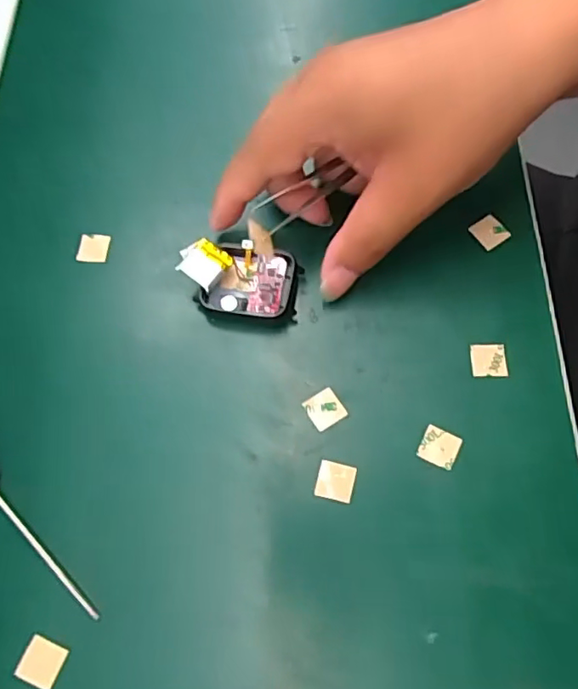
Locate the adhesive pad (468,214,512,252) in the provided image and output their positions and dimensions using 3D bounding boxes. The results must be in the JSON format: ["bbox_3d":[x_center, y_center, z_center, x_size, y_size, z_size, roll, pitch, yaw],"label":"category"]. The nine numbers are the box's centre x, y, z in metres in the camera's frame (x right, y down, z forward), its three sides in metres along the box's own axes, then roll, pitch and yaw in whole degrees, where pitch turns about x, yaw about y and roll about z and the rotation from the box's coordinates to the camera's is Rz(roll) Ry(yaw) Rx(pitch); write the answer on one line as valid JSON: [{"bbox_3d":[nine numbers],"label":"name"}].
[{"bbox_3d":[0.101,-0.057,0.287,0.014,0.004,0.016,-36,75,-3],"label":"adhesive pad"}]

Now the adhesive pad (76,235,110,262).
[{"bbox_3d":[-0.101,-0.050,0.294,0.015,0.004,0.016,4,67,3],"label":"adhesive pad"}]

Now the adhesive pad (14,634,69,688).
[{"bbox_3d":[-0.096,0.123,0.222,0.016,0.004,0.015,19,69,9],"label":"adhesive pad"}]

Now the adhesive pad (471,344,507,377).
[{"bbox_3d":[0.091,0.006,0.259,0.015,0.004,0.016,2,67,2],"label":"adhesive pad"}]

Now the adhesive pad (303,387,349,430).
[{"bbox_3d":[0.016,0.028,0.255,0.016,0.004,0.016,-30,70,-11],"label":"adhesive pad"}]

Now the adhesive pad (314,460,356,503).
[{"bbox_3d":[0.020,0.057,0.243,0.015,0.004,0.015,12,68,6],"label":"adhesive pad"}]

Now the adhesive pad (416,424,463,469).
[{"bbox_3d":[0.065,0.044,0.247,0.016,0.004,0.015,25,70,11],"label":"adhesive pad"}]

